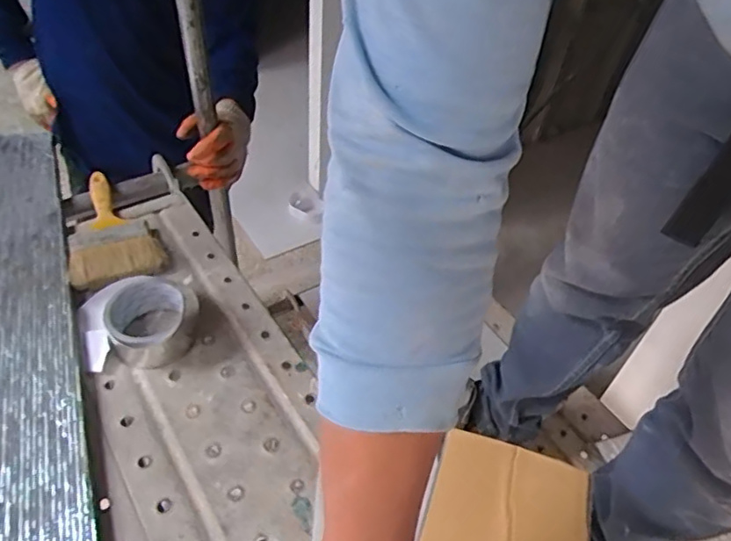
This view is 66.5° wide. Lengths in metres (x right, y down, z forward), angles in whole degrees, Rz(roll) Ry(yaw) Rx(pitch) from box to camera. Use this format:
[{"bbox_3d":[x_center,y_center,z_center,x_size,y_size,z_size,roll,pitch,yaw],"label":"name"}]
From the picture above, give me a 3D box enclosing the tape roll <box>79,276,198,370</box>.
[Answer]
[{"bbox_3d":[-0.251,0.054,0.610,0.125,0.047,0.103,-5,49,-8],"label":"tape roll"}]

